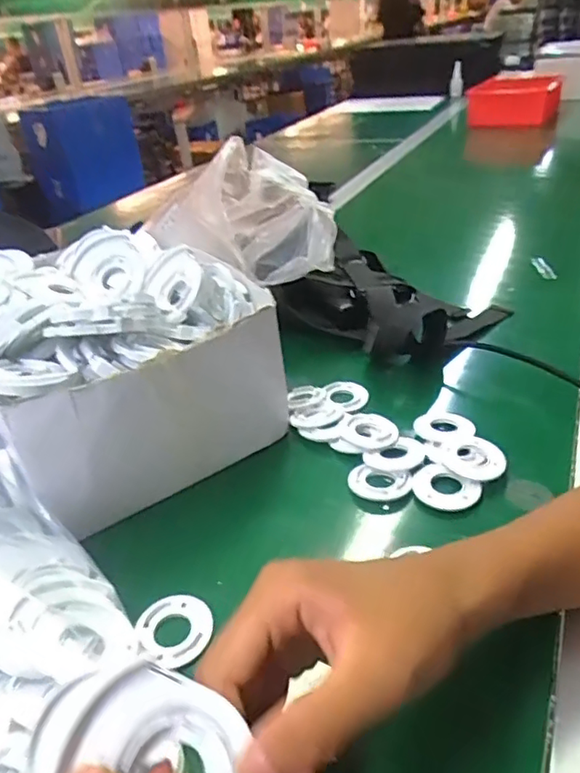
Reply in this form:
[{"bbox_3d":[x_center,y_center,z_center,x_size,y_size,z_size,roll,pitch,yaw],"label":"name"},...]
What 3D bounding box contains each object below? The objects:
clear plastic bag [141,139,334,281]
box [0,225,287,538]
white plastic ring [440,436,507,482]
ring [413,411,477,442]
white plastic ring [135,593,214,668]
[{"bbox_3d":[-0.038,-0.174,0.558,0.164,0.106,0.117,-2,33,7],"label":"clear plastic bag"},{"bbox_3d":[-0.133,-0.032,0.434,0.200,0.129,0.212,-22,33,-27],"label":"box"},{"bbox_3d":[0.126,0.050,0.389,0.044,0.010,0.044,-5,33,3],"label":"white plastic ring"},{"bbox_3d":[0.116,0.030,0.422,0.042,0.009,0.040,-5,33,3],"label":"ring"},{"bbox_3d":[-0.064,0.134,0.312,0.042,0.005,0.039,-5,33,3],"label":"white plastic ring"}]

